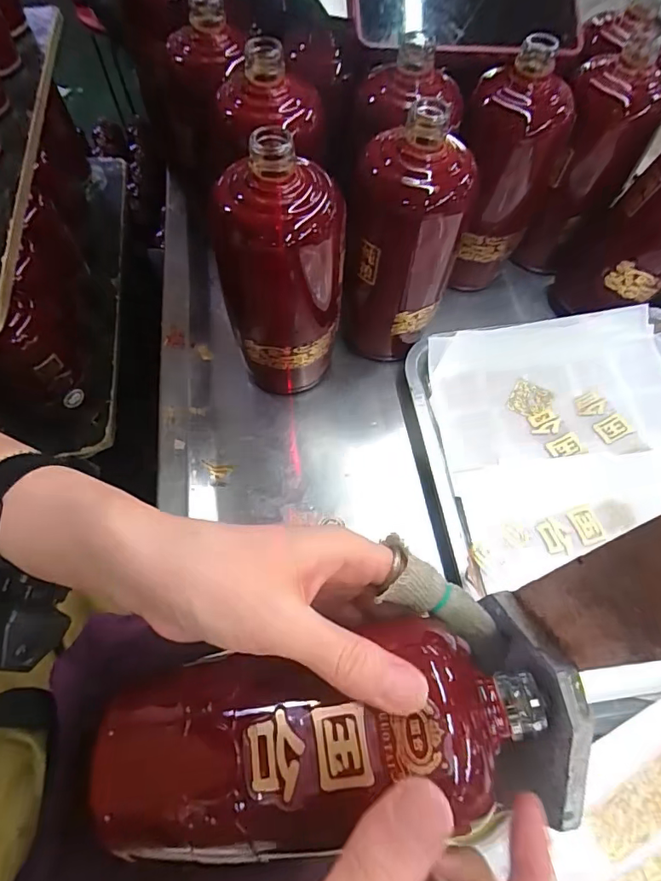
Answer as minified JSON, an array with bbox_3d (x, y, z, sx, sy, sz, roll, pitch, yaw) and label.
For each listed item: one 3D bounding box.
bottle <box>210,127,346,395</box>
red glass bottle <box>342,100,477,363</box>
[{"bbox_3d":[-0.034,-0.111,0.344,0.084,0.184,0.075,-4,61,-3],"label":"bottle"},{"bbox_3d":[0.051,-0.140,0.362,0.078,0.178,0.061,9,61,4],"label":"red glass bottle"}]

